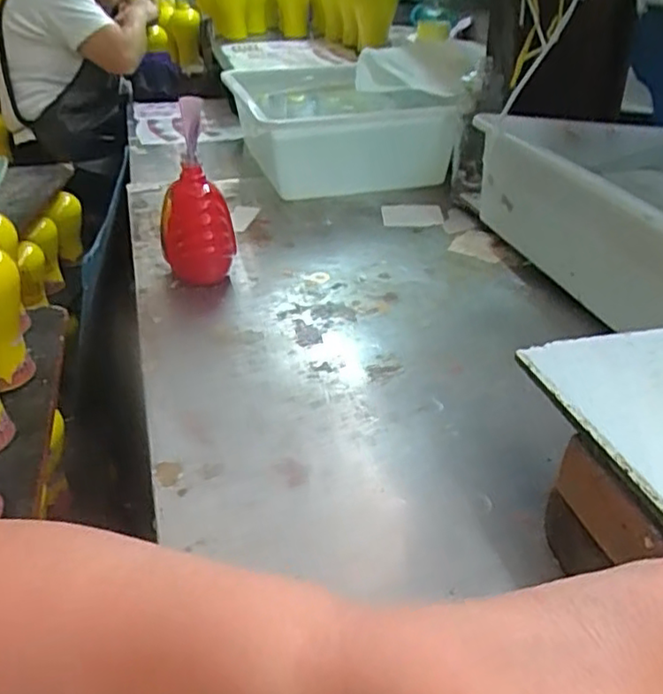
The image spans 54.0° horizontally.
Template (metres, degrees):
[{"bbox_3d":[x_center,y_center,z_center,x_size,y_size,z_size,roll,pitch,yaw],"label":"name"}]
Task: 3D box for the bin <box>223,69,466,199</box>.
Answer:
[{"bbox_3d":[0.008,-0.403,1.222,0.330,0.163,0.431,-12,35,-17],"label":"bin"}]

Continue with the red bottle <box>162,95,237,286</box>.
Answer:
[{"bbox_3d":[-0.177,-0.188,0.837,0.093,0.225,0.080,-9,34,-12],"label":"red bottle"}]

